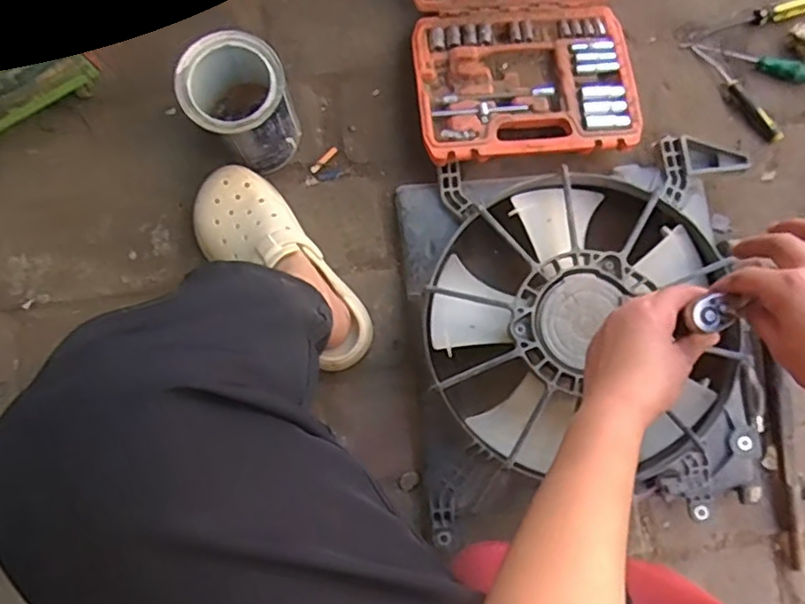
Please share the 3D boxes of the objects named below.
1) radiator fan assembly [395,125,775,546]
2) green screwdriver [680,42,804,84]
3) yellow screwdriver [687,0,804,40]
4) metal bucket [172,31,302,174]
[{"bbox_3d":[0.200,0.031,0.680,0.374,0.083,0.397,-6,80,0],"label":"radiator fan assembly"},{"bbox_3d":[0.431,-0.300,0.774,0.164,0.020,0.025,20,81,4],"label":"green screwdriver"},{"bbox_3d":[0.442,-0.350,0.780,0.168,0.028,0.020,-16,80,-2],"label":"yellow screwdriver"},{"bbox_3d":[-0.173,-0.212,0.688,0.102,0.130,0.108,0,80,0],"label":"metal bucket"}]

